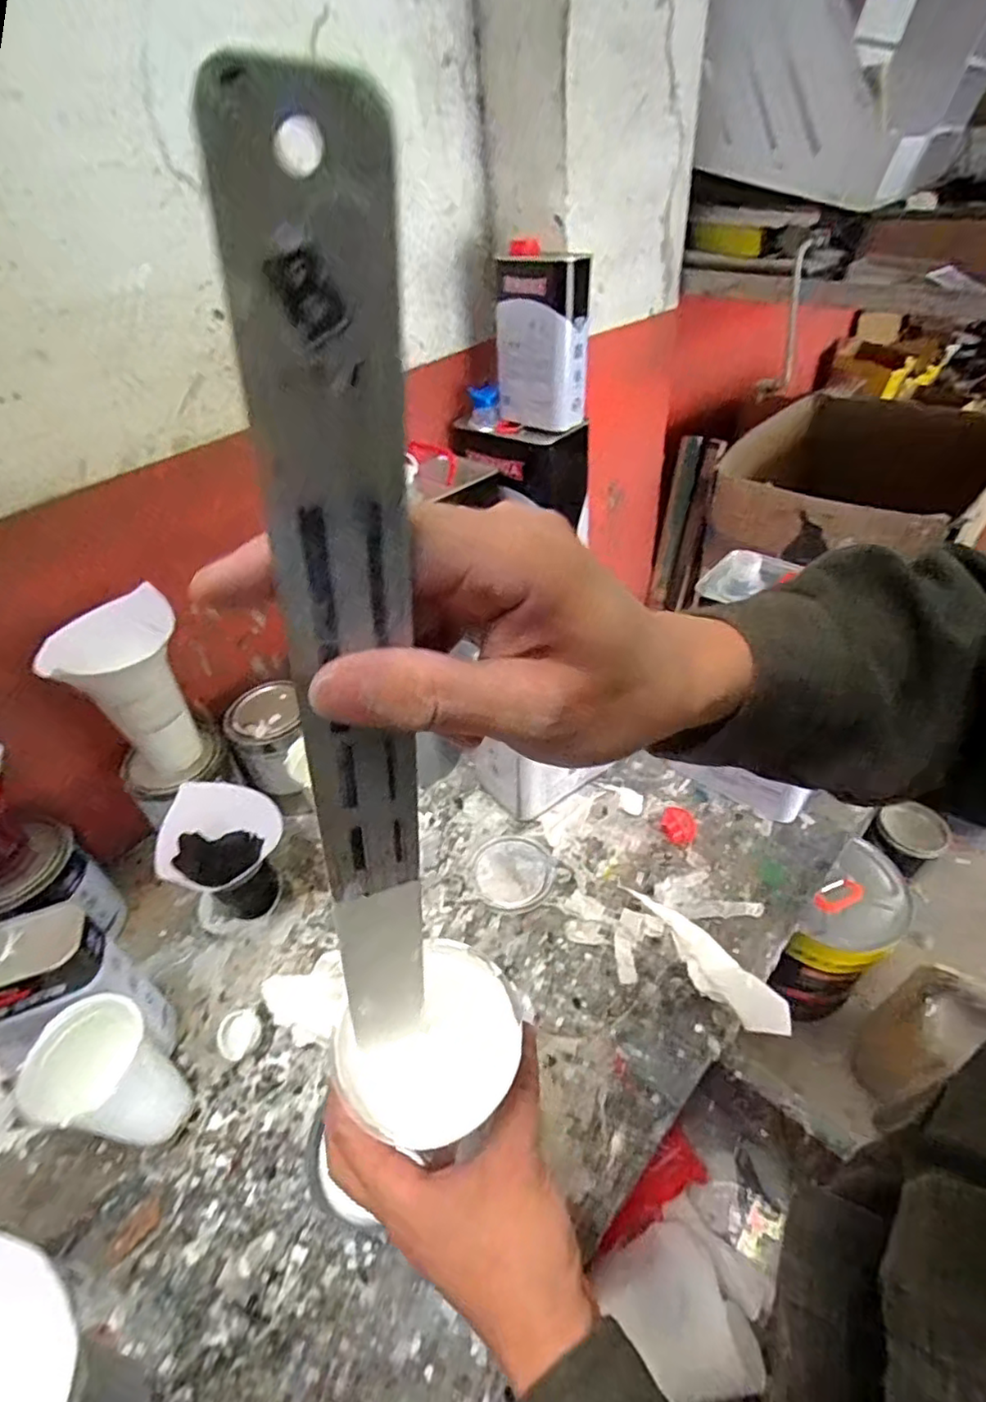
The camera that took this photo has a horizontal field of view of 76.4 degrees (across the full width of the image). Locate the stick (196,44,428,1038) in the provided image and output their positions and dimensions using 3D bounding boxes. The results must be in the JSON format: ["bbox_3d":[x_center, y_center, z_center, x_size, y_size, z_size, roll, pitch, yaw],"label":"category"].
[{"bbox_3d":[-0.038,0.019,0.187,0.033,0.295,0.004,-9,39,-16],"label":"stick"}]

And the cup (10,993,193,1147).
[{"bbox_3d":[-0.302,0.305,0.503,0.068,0.147,0.082,4,43,9],"label":"cup"}]

